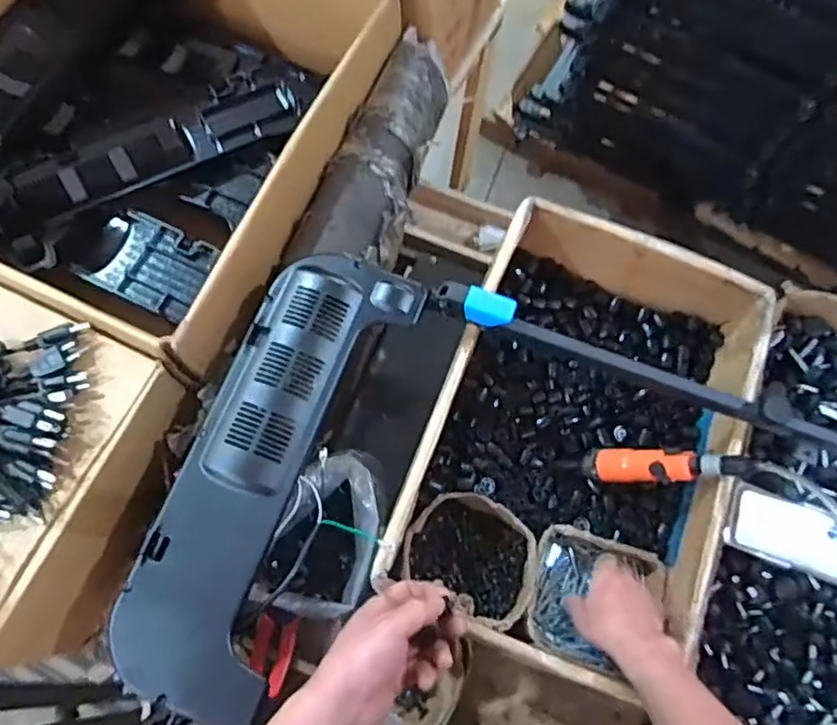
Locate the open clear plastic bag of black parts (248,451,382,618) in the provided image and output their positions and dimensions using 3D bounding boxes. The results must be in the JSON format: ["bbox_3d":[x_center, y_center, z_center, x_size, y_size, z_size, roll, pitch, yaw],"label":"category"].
[{"bbox_3d":[-0.108,0.201,0.738,0.127,0.123,0.168,8,73,1],"label":"open clear plastic bag of black parts"}]

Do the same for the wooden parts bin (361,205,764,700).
[{"bbox_3d":[0.198,0.094,0.796,0.337,0.164,0.504,22,73,5],"label":"wooden parts bin"}]

